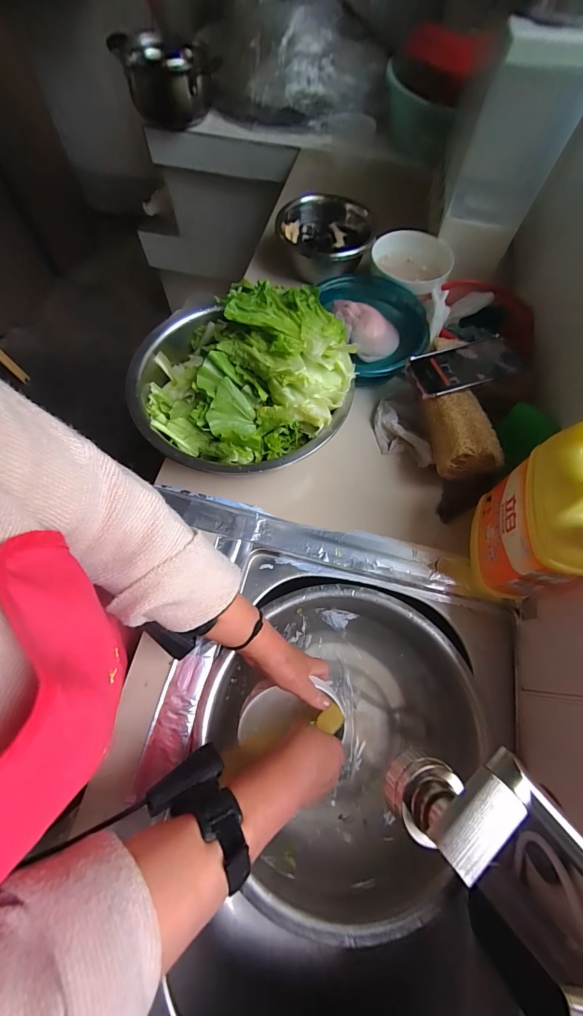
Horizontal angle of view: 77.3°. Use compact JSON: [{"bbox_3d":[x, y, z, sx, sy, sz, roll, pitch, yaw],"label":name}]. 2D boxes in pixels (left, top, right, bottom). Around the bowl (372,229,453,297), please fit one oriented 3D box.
[{"bbox_3d":[0.223,-0.459,0.702,0.150,0.058,0.155,0,66,-1],"label":"bowl"}]

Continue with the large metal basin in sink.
[{"bbox_3d":[0.052,0.278,0.465,0.324,0.087,0.347,17,67,6],"label":"large metal basin in sink"}]

